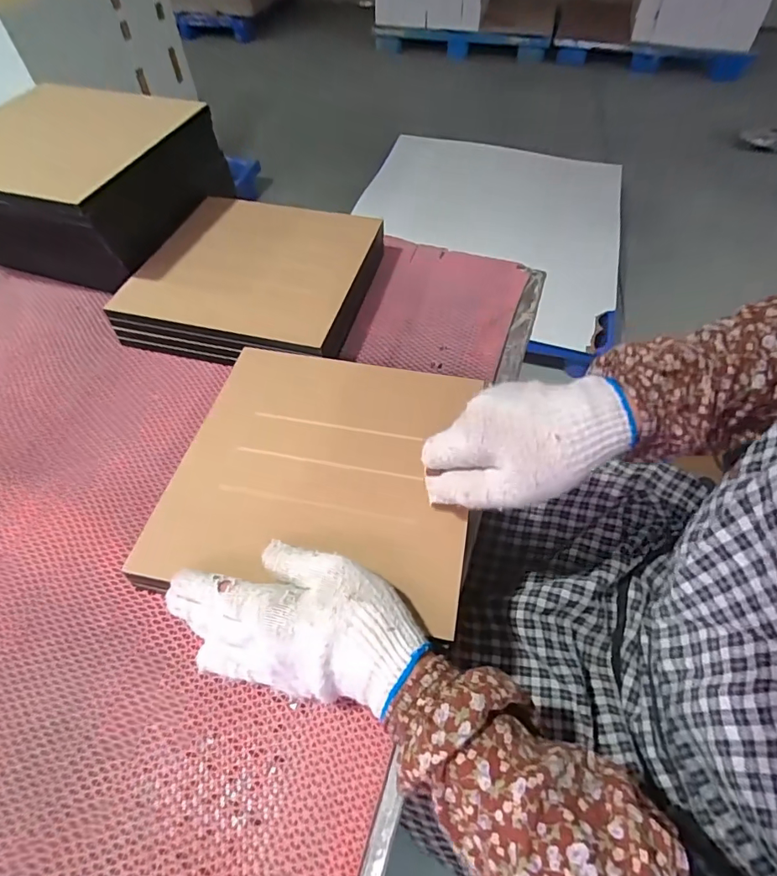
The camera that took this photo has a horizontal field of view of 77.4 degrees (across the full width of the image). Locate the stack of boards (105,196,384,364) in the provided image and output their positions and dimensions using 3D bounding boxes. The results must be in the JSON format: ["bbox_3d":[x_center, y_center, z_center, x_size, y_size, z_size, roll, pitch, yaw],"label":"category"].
[{"bbox_3d":[-0.151,-0.191,0.575,0.253,0.065,0.237,11,55,7],"label":"stack of boards"}]

